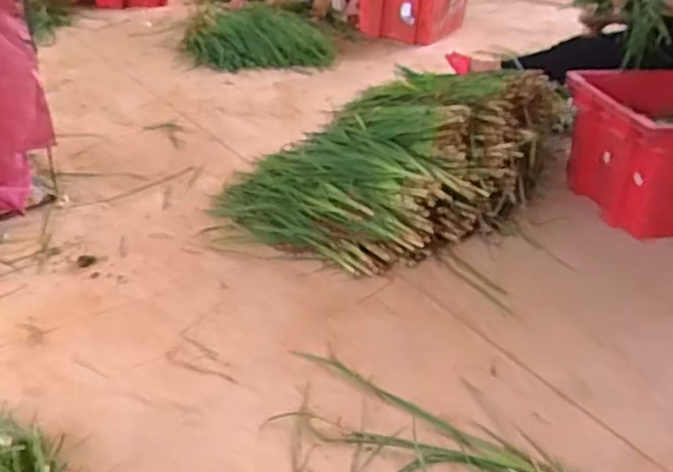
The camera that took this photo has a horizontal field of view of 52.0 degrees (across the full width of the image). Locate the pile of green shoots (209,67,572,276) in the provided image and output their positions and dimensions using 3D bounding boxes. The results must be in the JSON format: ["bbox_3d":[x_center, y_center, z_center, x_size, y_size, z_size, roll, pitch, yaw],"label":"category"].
[{"bbox_3d":[0.150,-0.225,1.811,0.633,0.279,0.822,25,37,32],"label":"pile of green shoots"}]

